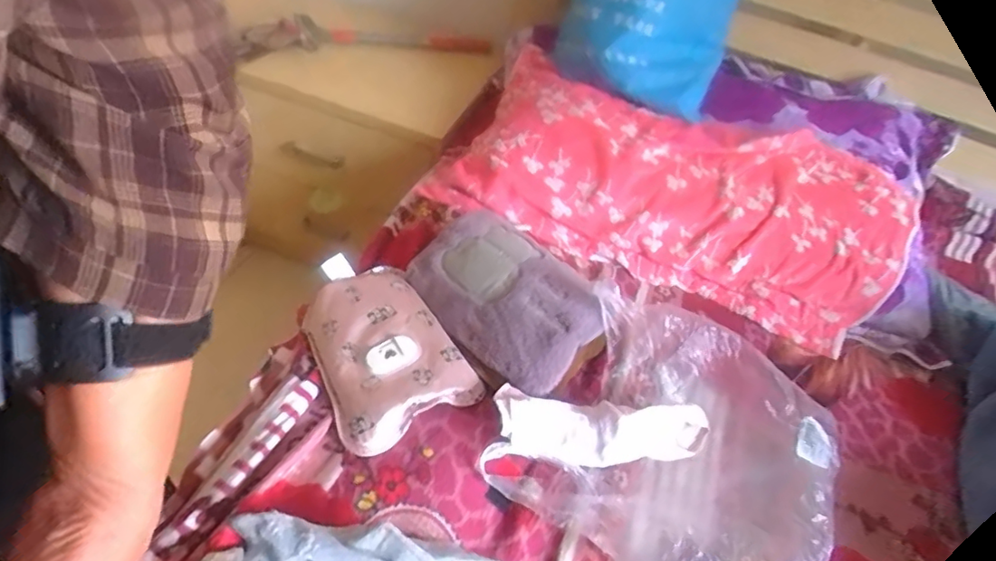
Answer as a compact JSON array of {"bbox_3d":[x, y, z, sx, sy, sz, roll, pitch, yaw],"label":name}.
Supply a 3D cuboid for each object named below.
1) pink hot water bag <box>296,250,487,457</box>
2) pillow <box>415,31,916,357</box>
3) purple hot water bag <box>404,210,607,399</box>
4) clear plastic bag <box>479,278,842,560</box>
[{"bbox_3d":[-0.143,0.072,0.672,0.153,0.035,0.240,-25,56,-24],"label":"pink hot water bag"},{"bbox_3d":[0.263,-0.146,0.887,0.705,0.160,0.349,19,51,12],"label":"pillow"},{"bbox_3d":[0.012,0.010,0.697,0.156,0.033,0.243,-31,58,-27],"label":"purple hot water bag"},{"bbox_3d":[0.184,0.179,0.621,0.311,0.121,0.278,26,52,17],"label":"clear plastic bag"}]

